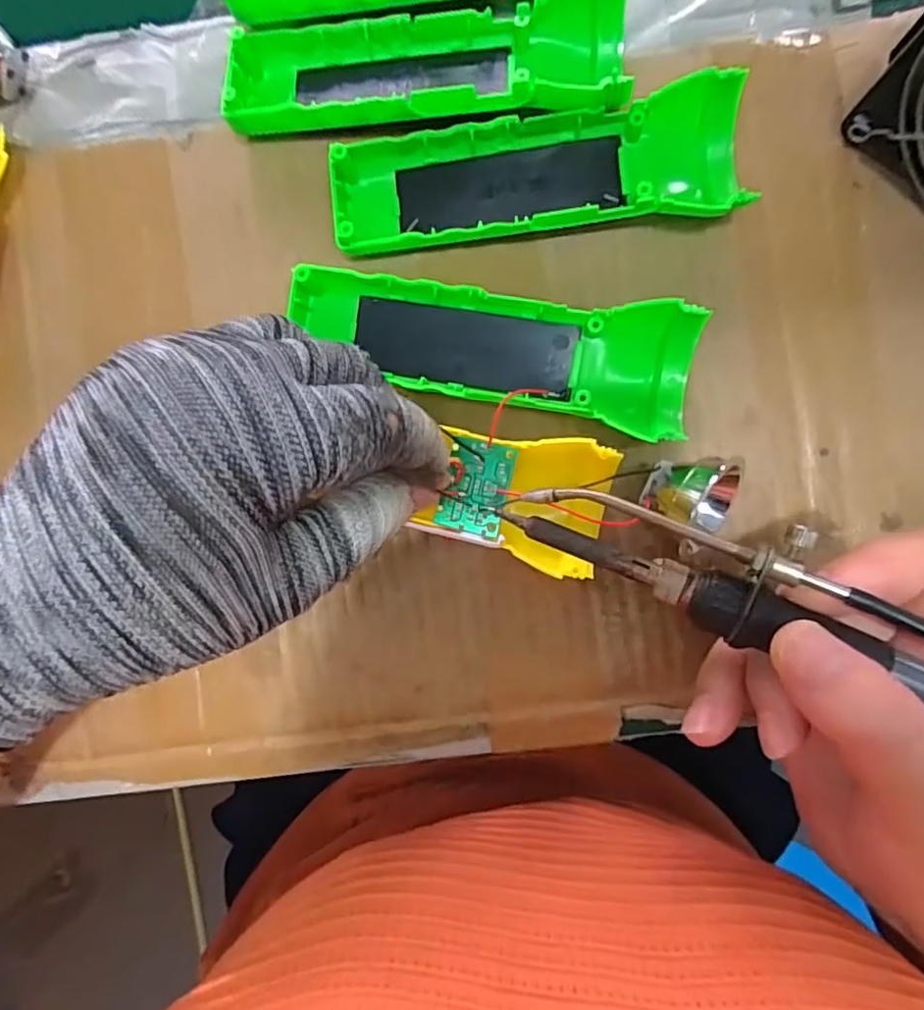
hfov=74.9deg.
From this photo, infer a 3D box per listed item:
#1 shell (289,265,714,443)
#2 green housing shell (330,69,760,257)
[{"bbox_3d":[0.011,-0.064,0.244,0.161,0.027,0.047,11,90,2],"label":"shell"},{"bbox_3d":[0.030,-0.131,0.244,0.161,0.026,0.050,-4,89,2],"label":"green housing shell"}]

